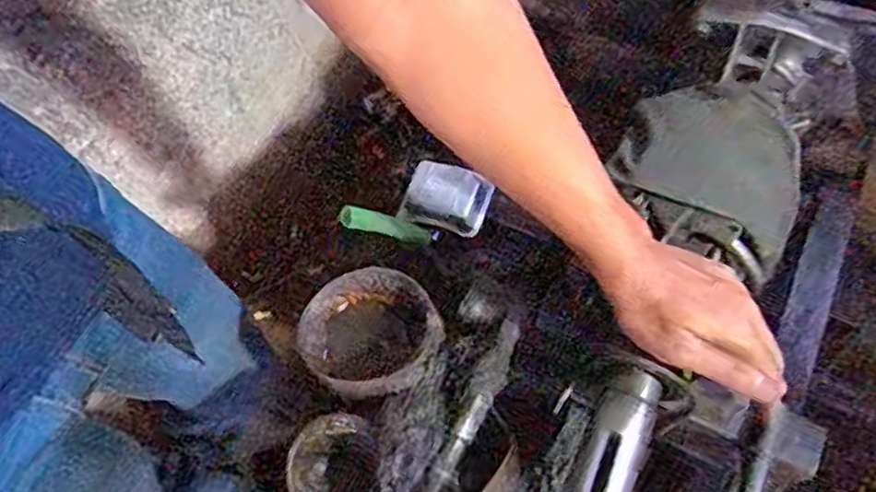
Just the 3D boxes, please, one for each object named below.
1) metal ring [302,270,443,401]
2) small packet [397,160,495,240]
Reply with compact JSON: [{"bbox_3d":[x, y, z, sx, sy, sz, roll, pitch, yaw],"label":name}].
[{"bbox_3d":[-0.055,0.083,0.601,0.130,0.045,0.115,23,67,33],"label":"metal ring"},{"bbox_3d":[0.009,-0.049,0.660,0.084,0.030,0.061,19,64,13],"label":"small packet"}]

